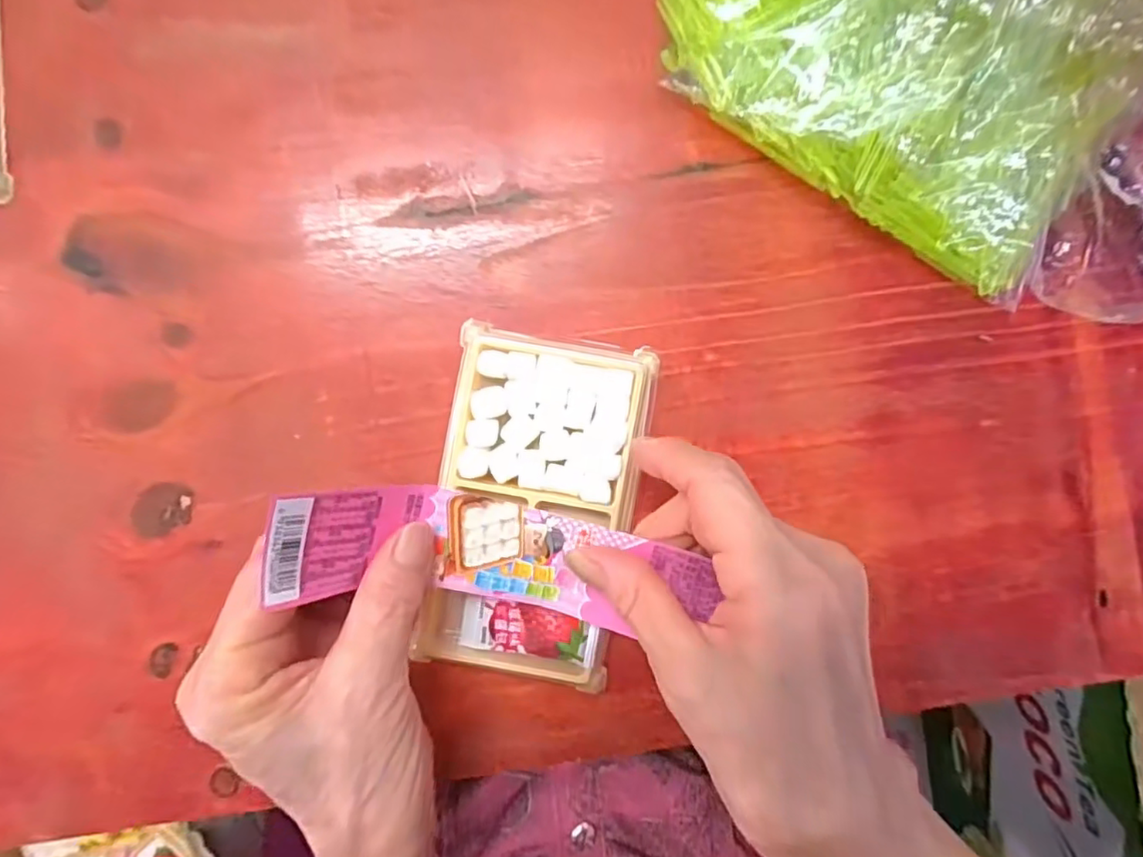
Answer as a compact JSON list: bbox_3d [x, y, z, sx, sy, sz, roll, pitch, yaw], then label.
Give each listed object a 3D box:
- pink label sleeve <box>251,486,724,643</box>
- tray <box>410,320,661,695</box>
[{"bbox_3d":[-0.022,0.045,0.205,0.142,0.029,0.038,9,91,-13],"label":"pink label sleeve"},{"bbox_3d":[-0.014,0.031,0.235,0.076,0.013,0.132,8,91,0],"label":"tray"}]

